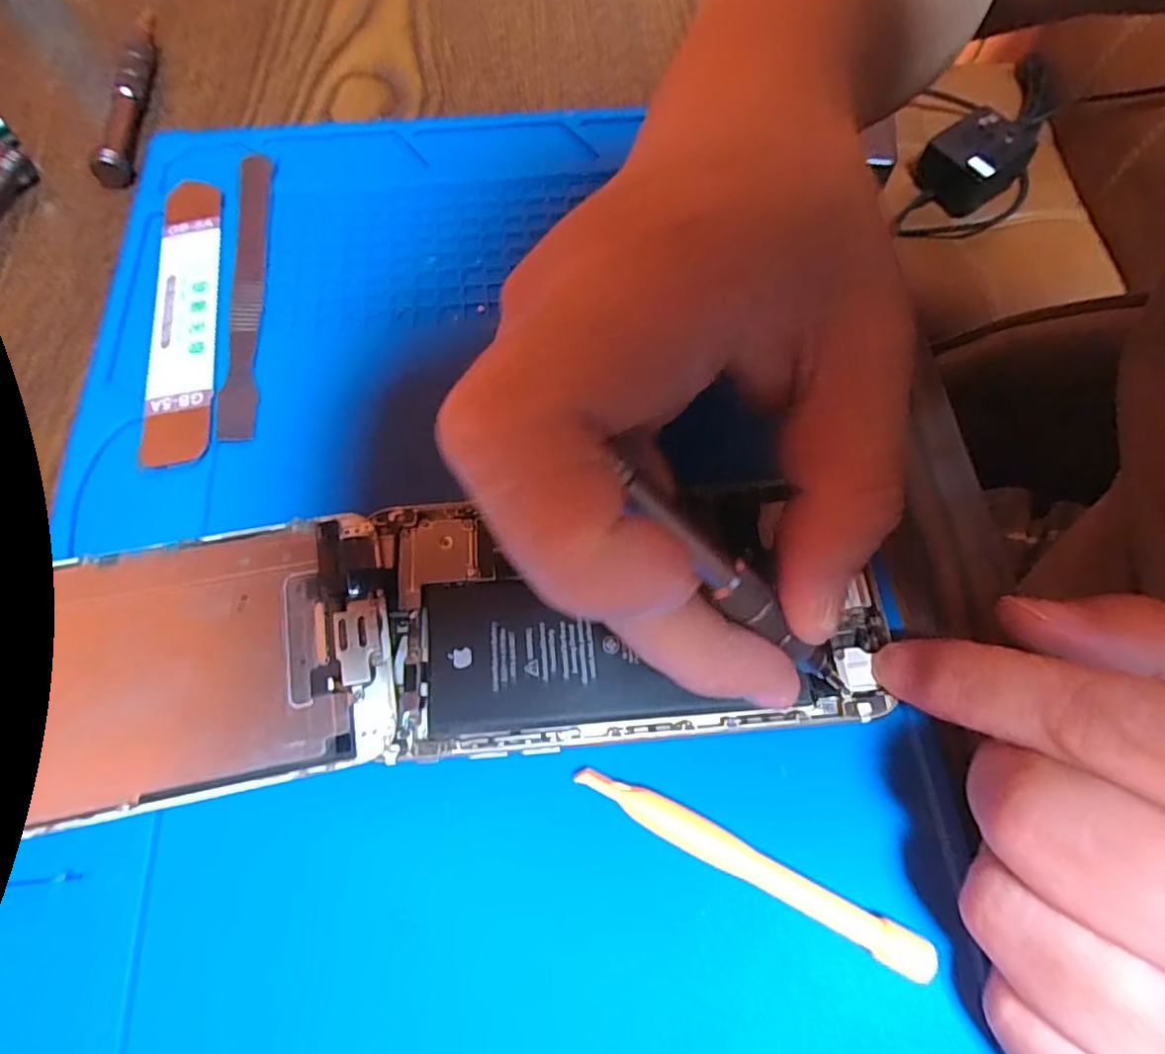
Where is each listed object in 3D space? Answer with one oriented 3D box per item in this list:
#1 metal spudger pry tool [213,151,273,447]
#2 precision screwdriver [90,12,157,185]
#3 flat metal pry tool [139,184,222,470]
[{"bbox_3d":[-0.112,-0.082,0.207,0.011,0.004,0.119,-7,67,-4],"label":"metal spudger pry tool"},{"bbox_3d":[-0.179,-0.176,0.245,0.012,0.011,0.109,-7,67,-4],"label":"precision screwdriver"},{"bbox_3d":[-0.129,-0.071,0.201,0.020,0.004,0.113,-9,67,-5],"label":"flat metal pry tool"}]

